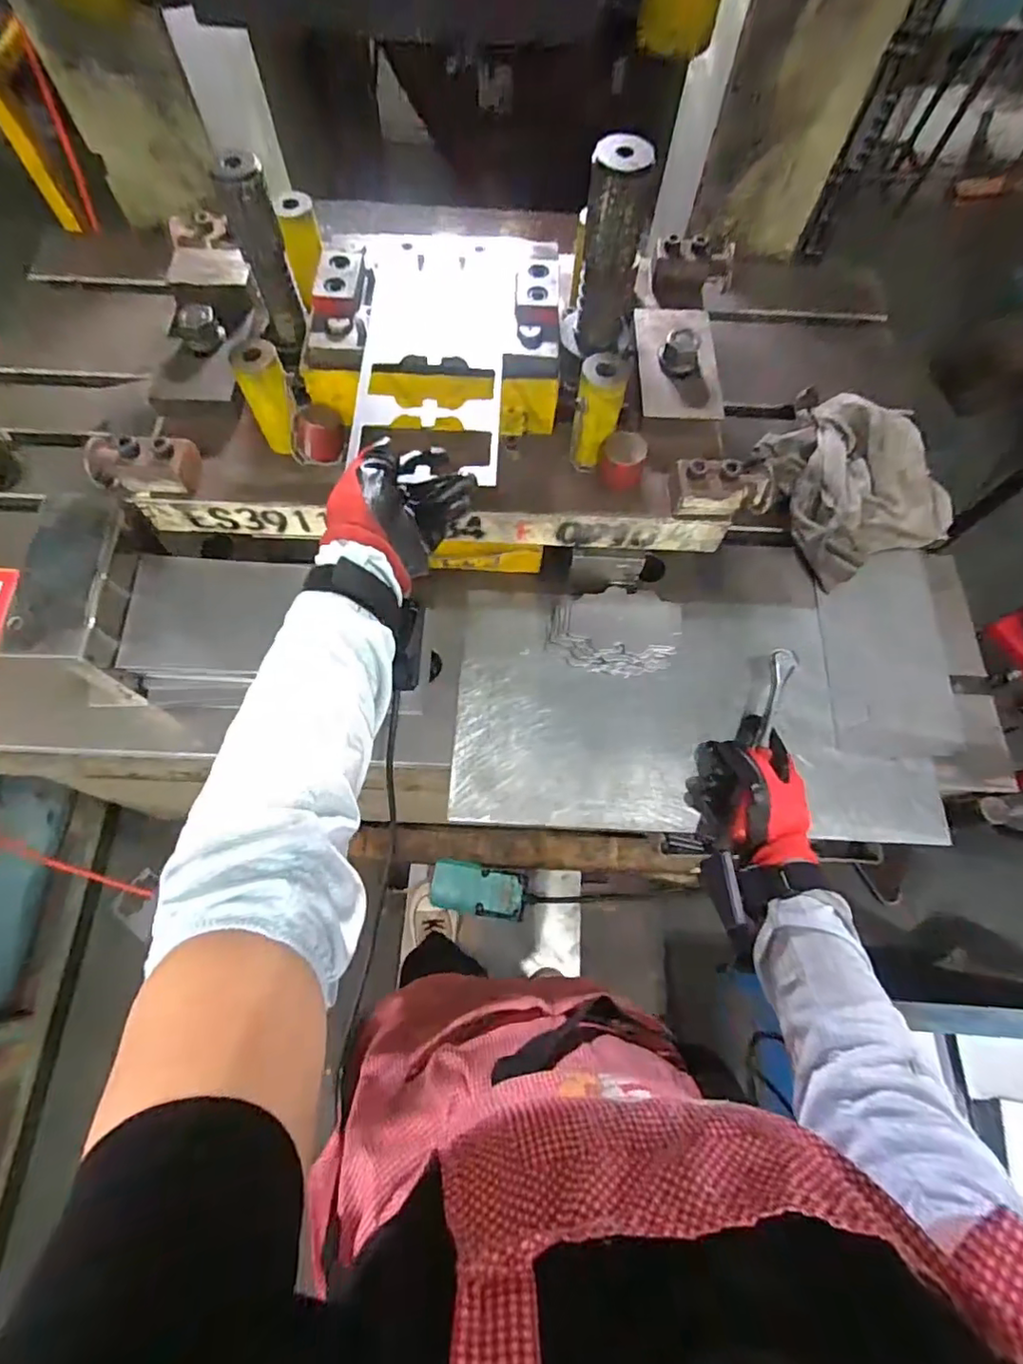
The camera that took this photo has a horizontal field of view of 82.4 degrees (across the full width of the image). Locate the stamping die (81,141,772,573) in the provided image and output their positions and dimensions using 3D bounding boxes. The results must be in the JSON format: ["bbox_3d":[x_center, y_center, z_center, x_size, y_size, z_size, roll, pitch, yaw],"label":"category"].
[{"bbox_3d":[-0.071,-0.326,0.582,0.593,0.237,0.345,4,68,0],"label":"stamping die"}]

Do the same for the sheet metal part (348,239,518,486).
[{"bbox_3d":[-0.063,-0.298,0.518,0.130,0.010,0.295,1,68,-1],"label":"sheet metal part"}]

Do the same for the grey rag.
[{"bbox_3d":[0.401,-0.242,0.698,0.187,0.072,0.215,-21,70,-10],"label":"grey rag"}]

